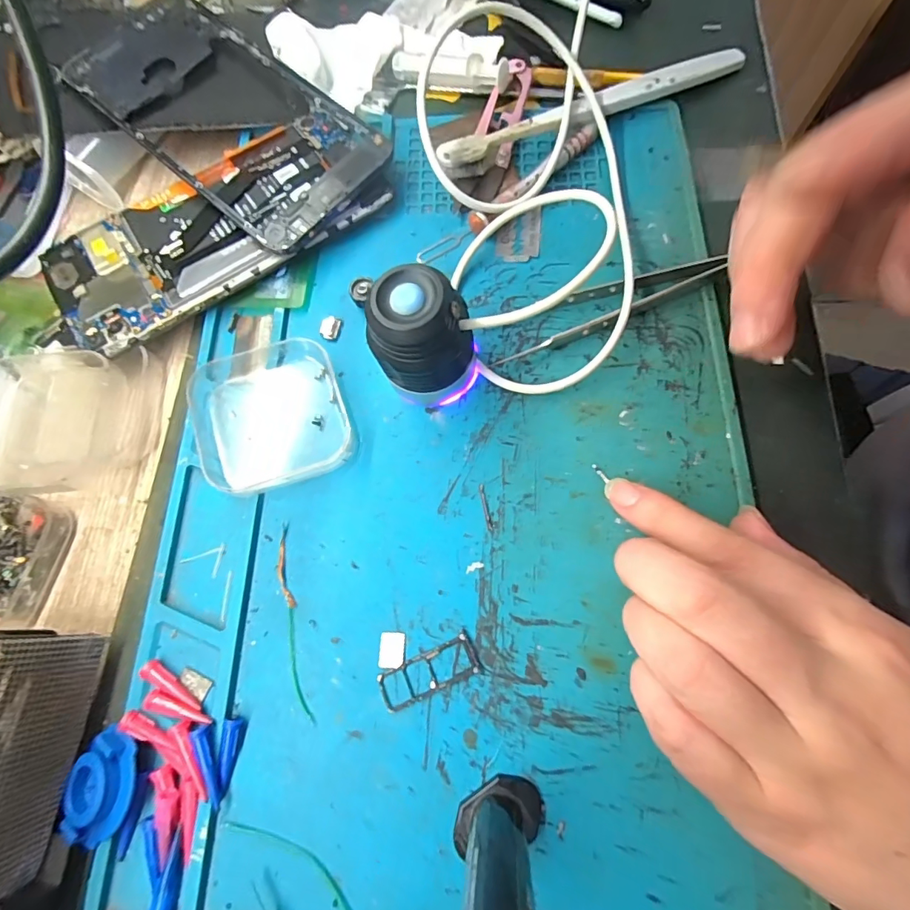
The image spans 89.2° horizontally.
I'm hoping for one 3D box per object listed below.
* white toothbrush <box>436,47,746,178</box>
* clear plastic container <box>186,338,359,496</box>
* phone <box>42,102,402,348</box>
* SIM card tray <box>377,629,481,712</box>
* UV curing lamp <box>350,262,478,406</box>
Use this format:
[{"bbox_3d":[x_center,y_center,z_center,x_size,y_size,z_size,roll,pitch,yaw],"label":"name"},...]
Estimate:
[{"bbox_3d":[0.075,-0.185,0.247,0.182,0.018,0.016,-25,74,-5],"label":"white toothbrush"},{"bbox_3d":[-0.085,-0.019,0.208,0.067,0.013,0.069,-19,73,-4],"label":"clear plastic container"},{"bbox_3d":[-0.118,-0.119,0.236,0.173,0.019,0.078,-34,75,-8],"label":"phone"},{"bbox_3d":[-0.010,0.083,0.176,0.039,0.004,0.015,-25,74,-5],"label":"SIM card tray"},{"bbox_3d":[-0.013,-0.046,0.190,0.040,0.057,0.033,-16,73,-3],"label":"UV curing lamp"}]

